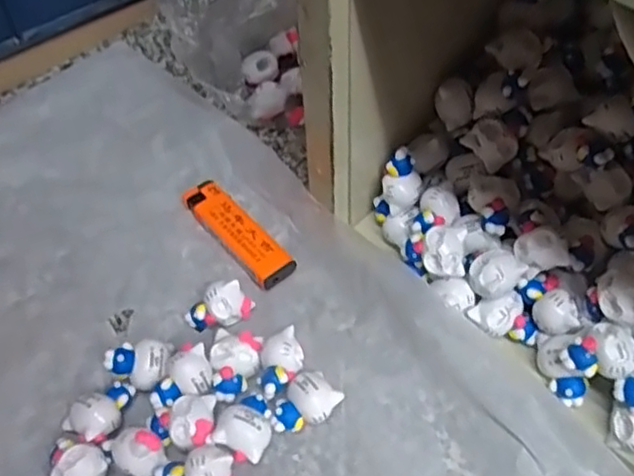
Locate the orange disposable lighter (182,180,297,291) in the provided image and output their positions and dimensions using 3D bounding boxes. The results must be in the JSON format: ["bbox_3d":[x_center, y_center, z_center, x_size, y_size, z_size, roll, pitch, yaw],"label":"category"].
[{"bbox_3d":[-0.047,-0.005,0.391,0.023,0.012,0.081,-36,60,-21],"label":"orange disposable lighter"}]

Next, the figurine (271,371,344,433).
[{"bbox_3d":[-0.006,0.082,0.330,0.025,0.020,0.034,33,61,24],"label":"figurine"}]

